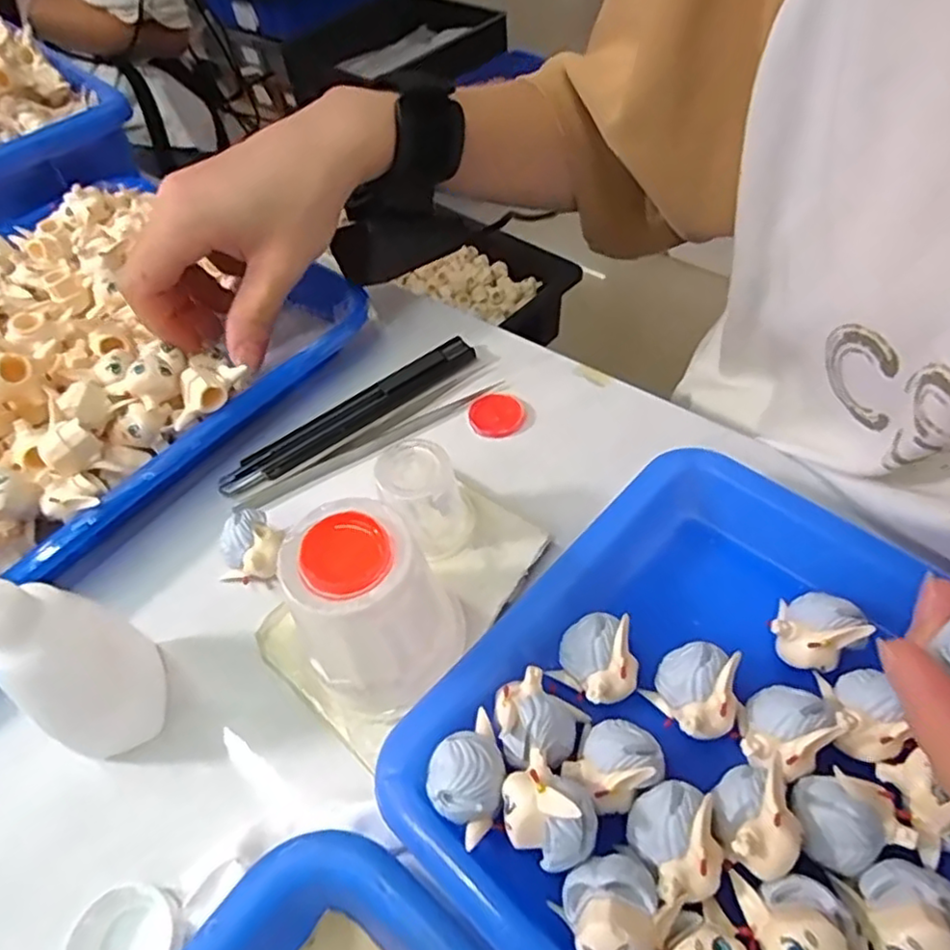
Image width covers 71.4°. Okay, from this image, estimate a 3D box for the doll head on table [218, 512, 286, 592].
[{"bbox_3d":[-0.088,0.029,0.263,0.022,0.023,0.024,12,54,14],"label":"doll head on table"}]

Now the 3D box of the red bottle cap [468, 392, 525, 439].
[{"bbox_3d":[0.010,-0.029,0.310,0.025,0.004,0.027,-3,52,4],"label":"red bottle cap"}]

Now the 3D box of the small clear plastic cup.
[{"bbox_3d":[-0.018,0.009,0.250,0.031,0.037,0.029,-3,52,4],"label":"small clear plastic cup"}]

